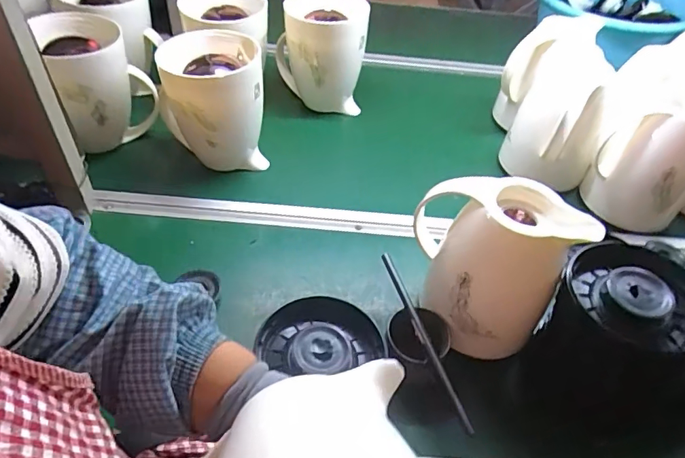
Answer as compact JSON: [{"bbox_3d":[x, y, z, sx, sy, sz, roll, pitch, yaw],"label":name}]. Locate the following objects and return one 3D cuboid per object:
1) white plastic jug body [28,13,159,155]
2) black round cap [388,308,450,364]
[{"bbox_3d":[-0.367,-0.222,0.742,0.137,0.183,0.122,-11,47,-17],"label":"white plastic jug body"},{"bbox_3d":[0.090,0.123,0.563,0.073,0.020,0.063,-5,45,-11],"label":"black round cap"}]

